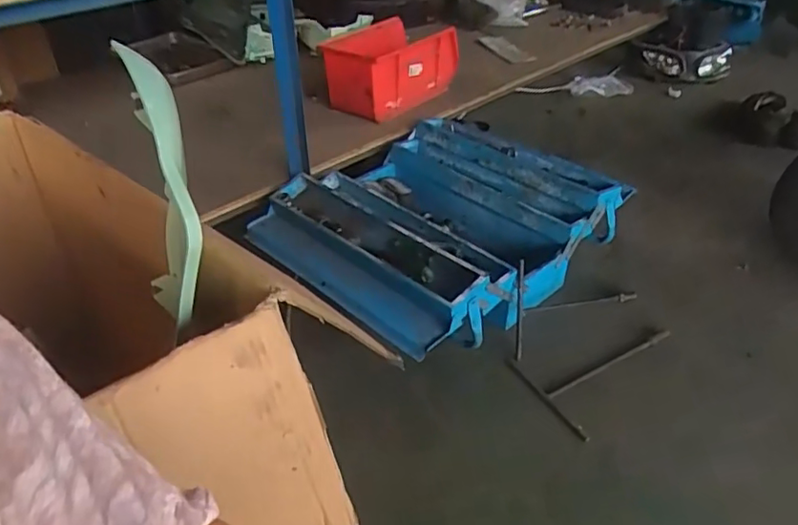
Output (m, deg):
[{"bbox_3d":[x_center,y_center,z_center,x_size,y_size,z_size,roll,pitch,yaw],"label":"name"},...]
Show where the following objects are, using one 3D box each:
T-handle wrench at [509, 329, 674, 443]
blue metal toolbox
[{"bbox_3d":[0.366,0.178,1.050,0.296,0.011,0.192,-21,39,-22],"label":"T-handle wrench"},{"bbox_3d":[0.090,-0.073,1.264,0.625,0.193,0.513,-31,46,-33],"label":"blue metal toolbox"}]

